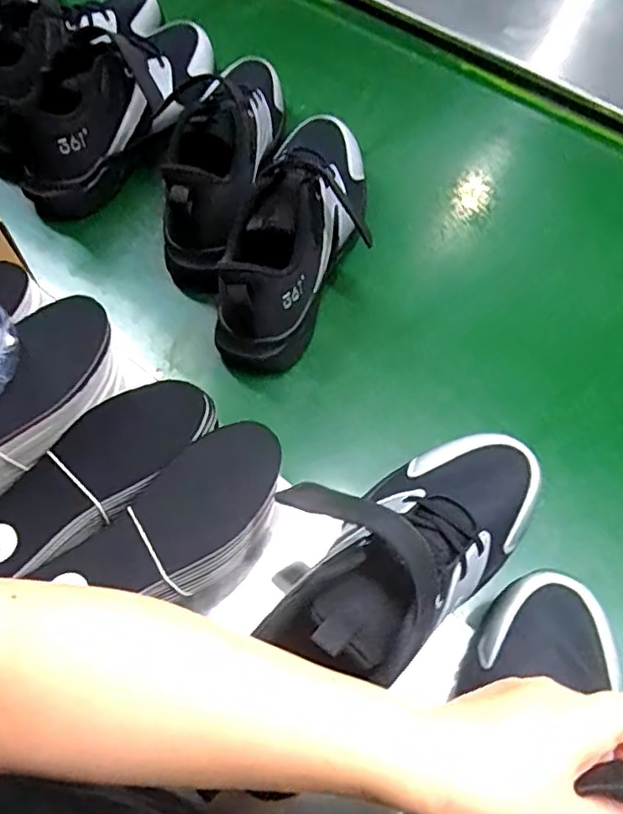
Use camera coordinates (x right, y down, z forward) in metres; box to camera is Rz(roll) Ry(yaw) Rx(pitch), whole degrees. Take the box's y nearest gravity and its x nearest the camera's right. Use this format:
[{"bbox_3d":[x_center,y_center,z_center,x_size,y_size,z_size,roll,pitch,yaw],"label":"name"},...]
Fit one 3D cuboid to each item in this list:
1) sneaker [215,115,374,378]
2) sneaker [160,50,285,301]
[{"bbox_3d":[-0.014,-0.172,0.558,0.092,0.115,0.274,15,65,9],"label":"sneaker"},{"bbox_3d":[-0.081,-0.248,0.587,0.089,0.114,0.270,8,64,5],"label":"sneaker"}]

